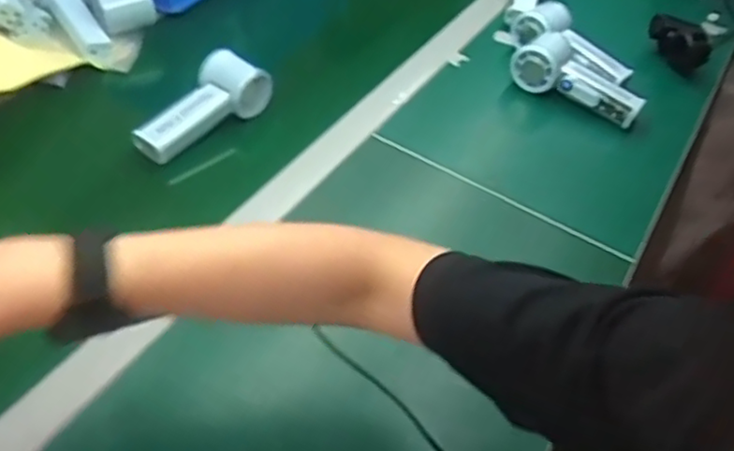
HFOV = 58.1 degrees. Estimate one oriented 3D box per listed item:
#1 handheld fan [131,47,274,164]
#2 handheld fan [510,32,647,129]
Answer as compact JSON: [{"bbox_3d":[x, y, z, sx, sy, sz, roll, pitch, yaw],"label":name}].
[{"bbox_3d":[-0.169,-0.124,0.674,0.064,0.050,0.147,34,52,24],"label":"handheld fan"},{"bbox_3d":[0.238,-0.162,0.766,0.150,0.058,0.047,28,49,0],"label":"handheld fan"}]

